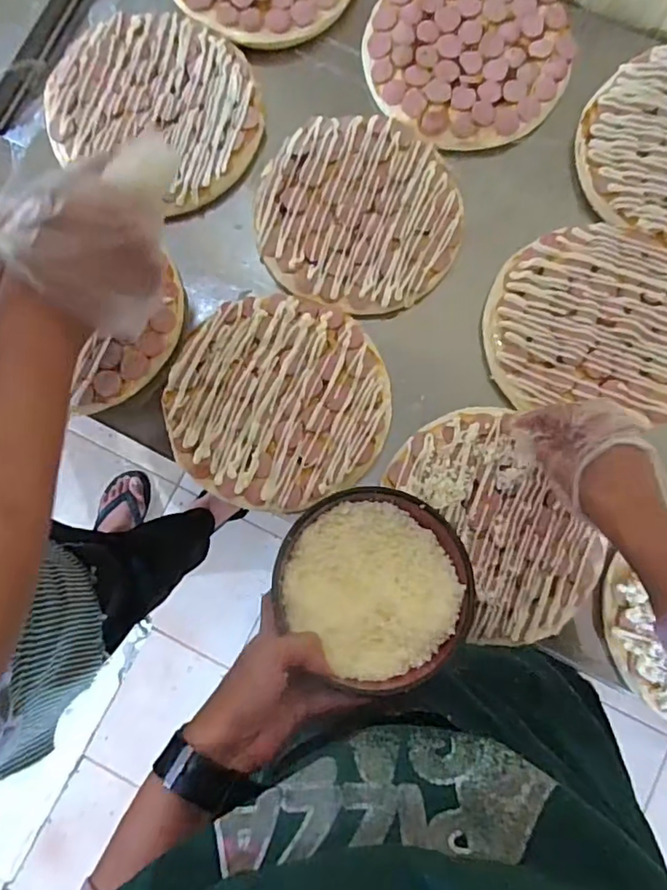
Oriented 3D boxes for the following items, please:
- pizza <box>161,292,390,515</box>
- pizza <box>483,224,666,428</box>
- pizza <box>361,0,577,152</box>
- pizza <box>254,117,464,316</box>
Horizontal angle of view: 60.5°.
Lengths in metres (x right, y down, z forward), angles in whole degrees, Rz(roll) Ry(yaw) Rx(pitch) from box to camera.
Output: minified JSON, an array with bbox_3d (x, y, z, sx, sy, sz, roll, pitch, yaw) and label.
[{"bbox_3d":[-0.052,-0.042,0.521,0.197,0.014,0.190,0,81,1],"label":"pizza"},{"bbox_3d":[0.242,-0.117,0.526,0.192,0.010,0.171,7,81,2],"label":"pizza"},{"bbox_3d":[0.136,-0.398,0.568,0.201,0.014,0.194,-5,81,0],"label":"pizza"},{"bbox_3d":[0.023,-0.222,0.545,0.191,0.013,0.183,5,81,1],"label":"pizza"}]

